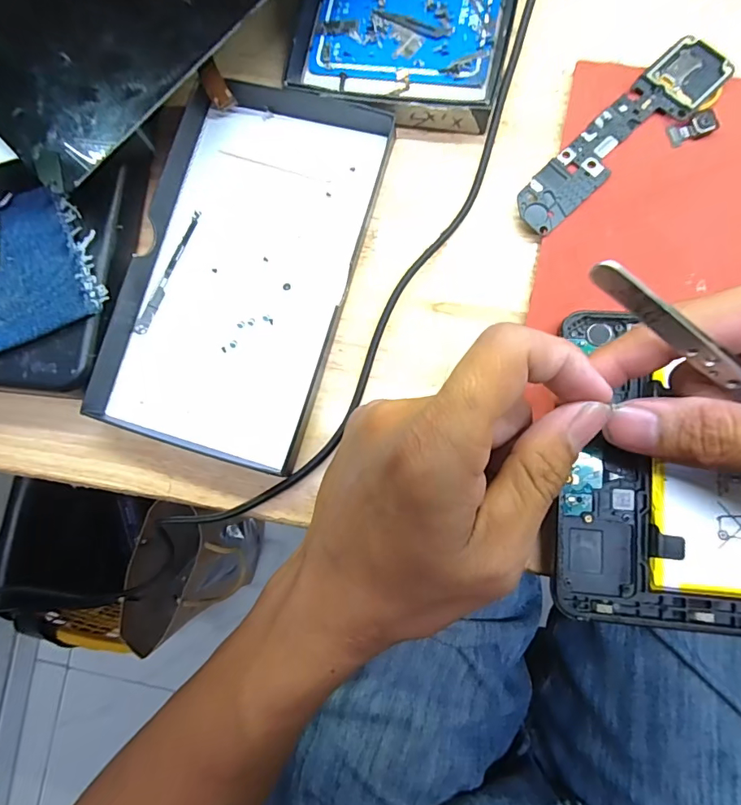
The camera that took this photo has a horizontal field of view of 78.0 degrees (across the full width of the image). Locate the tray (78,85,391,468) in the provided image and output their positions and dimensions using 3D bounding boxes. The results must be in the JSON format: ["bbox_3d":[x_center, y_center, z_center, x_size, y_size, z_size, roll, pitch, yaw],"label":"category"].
[{"bbox_3d":[-0.061,-0.065,0.216,0.099,0.016,0.174,17,86,9],"label":"tray"}]

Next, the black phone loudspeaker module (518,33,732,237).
[{"bbox_3d":[0.111,-0.118,0.204,0.108,0.005,0.026,-42,81,1],"label":"black phone loudspeaker module"}]

